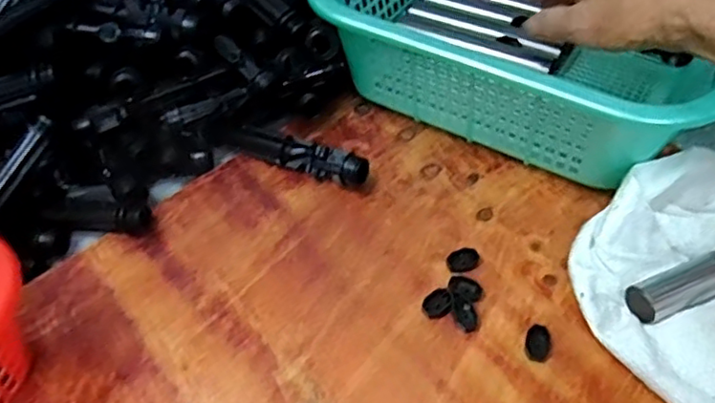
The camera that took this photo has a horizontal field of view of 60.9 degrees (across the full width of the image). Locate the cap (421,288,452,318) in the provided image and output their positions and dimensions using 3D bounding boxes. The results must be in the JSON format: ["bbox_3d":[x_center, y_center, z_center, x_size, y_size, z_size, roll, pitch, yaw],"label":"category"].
[{"bbox_3d":[0.052,0.065,0.389,0.020,0.004,0.017,-25,55,-14],"label":"cap"}]

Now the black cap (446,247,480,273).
[{"bbox_3d":[0.071,0.039,0.409,0.022,0.005,0.016,-22,54,-12],"label":"black cap"}]

